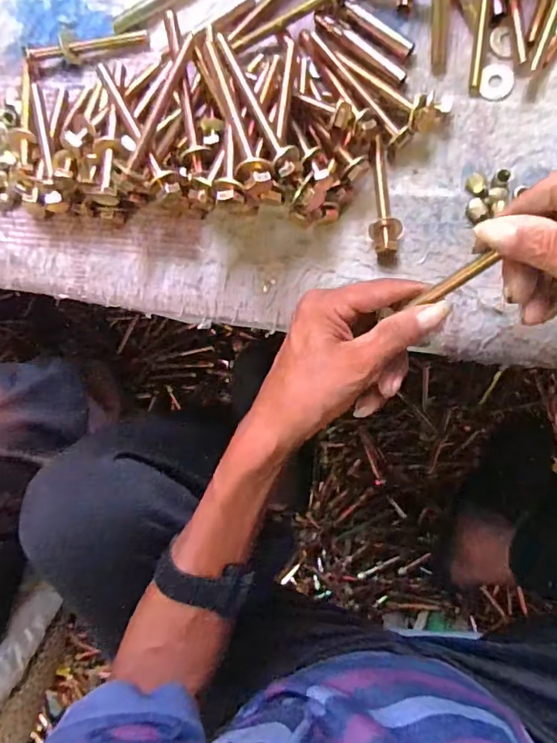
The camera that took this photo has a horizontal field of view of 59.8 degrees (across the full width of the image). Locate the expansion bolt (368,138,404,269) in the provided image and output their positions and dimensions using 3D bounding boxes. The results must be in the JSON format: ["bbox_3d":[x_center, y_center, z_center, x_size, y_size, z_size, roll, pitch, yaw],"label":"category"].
[{"bbox_3d":[0.079,-0.127,0.359,0.022,0.015,0.092,-1,92,8],"label":"expansion bolt"}]

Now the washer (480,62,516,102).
[{"bbox_3d":[0.159,-0.211,0.351,0.022,0.004,0.027,12,93,8],"label":"washer"}]

